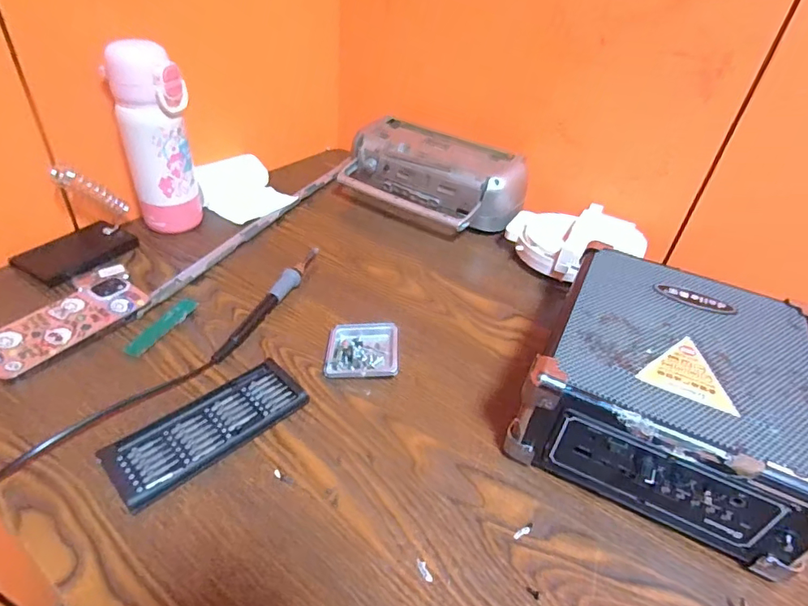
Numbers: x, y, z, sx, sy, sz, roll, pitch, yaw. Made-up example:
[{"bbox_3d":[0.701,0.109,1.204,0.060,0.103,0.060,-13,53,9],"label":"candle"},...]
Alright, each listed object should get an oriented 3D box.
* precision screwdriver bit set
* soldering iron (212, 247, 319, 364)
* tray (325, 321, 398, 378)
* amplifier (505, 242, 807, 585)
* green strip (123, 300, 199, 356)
[{"bbox_3d":[-0.160,0.101,0.406,0.064,0.013,0.157,35,47,29],"label":"precision screwdriver bit set"},{"bbox_3d":[-0.145,-0.006,0.536,0.021,0.022,0.197,20,42,15],"label":"soldering iron"},{"bbox_3d":[-0.041,0.047,0.491,0.070,0.017,0.070,5,40,-3],"label":"tray"},{"bbox_3d":[0.234,0.073,0.434,0.206,0.105,0.228,24,43,19],"label":"amplifier"},{"bbox_3d":[-0.245,0.023,0.498,0.020,0.004,0.091,17,41,11],"label":"green strip"}]

